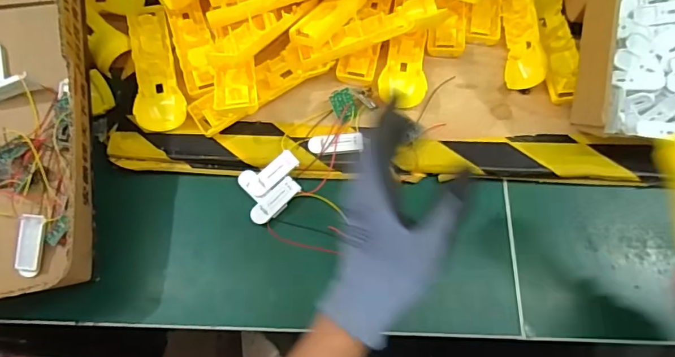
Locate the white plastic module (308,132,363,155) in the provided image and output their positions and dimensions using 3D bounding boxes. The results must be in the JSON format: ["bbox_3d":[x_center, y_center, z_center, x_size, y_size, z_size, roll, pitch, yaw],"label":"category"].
[{"bbox_3d":[-0.002,-0.036,0.471,0.056,0.010,0.022,0,73,-1],"label":"white plastic module"}]

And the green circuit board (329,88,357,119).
[{"bbox_3d":[0.007,-0.080,0.485,0.025,0.004,0.032,-22,96,-7],"label":"green circuit board"}]

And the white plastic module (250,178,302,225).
[{"bbox_3d":[-0.064,0.024,0.460,0.057,0.010,0.020,-42,78,-12],"label":"white plastic module"}]

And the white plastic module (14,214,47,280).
[{"bbox_3d":[-0.288,0.063,0.421,0.022,0.008,0.057,5,87,0],"label":"white plastic module"}]

